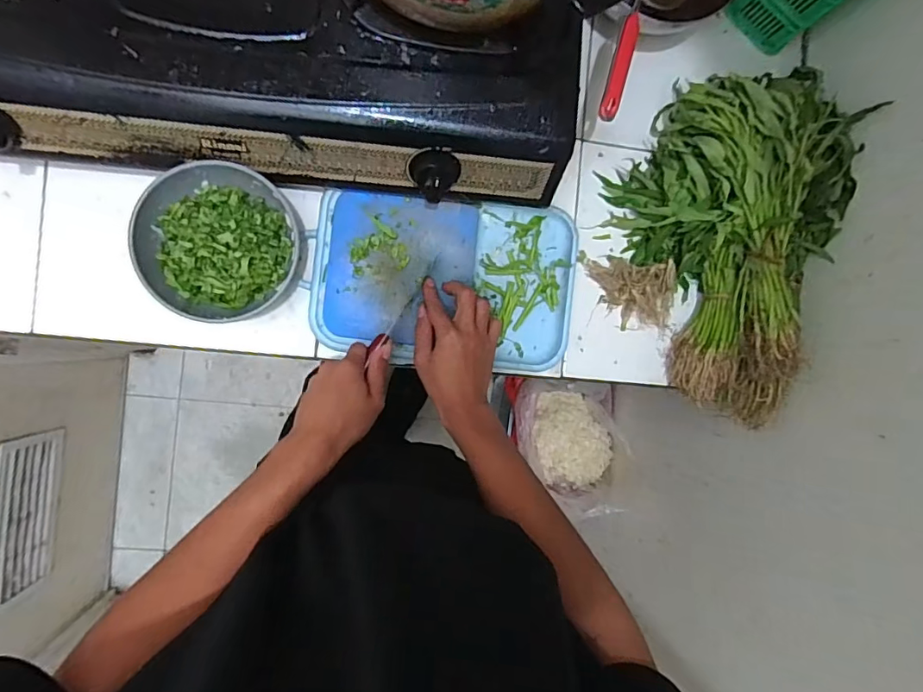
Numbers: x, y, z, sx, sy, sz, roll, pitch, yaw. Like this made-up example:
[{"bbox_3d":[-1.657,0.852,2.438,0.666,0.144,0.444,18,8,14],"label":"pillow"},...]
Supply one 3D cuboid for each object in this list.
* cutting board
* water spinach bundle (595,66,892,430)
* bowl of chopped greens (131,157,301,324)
[{"bbox_3d":[-0.015,-0.079,0.616,0.301,0.028,0.188,5,89,-8],"label":"cutting board"},{"bbox_3d":[0.319,-0.121,0.617,0.245,0.117,0.397,1,89,-8],"label":"water spinach bundle"},{"bbox_3d":[-0.256,-0.108,0.554,0.139,0.075,0.156,42,84,-6],"label":"bowl of chopped greens"}]

